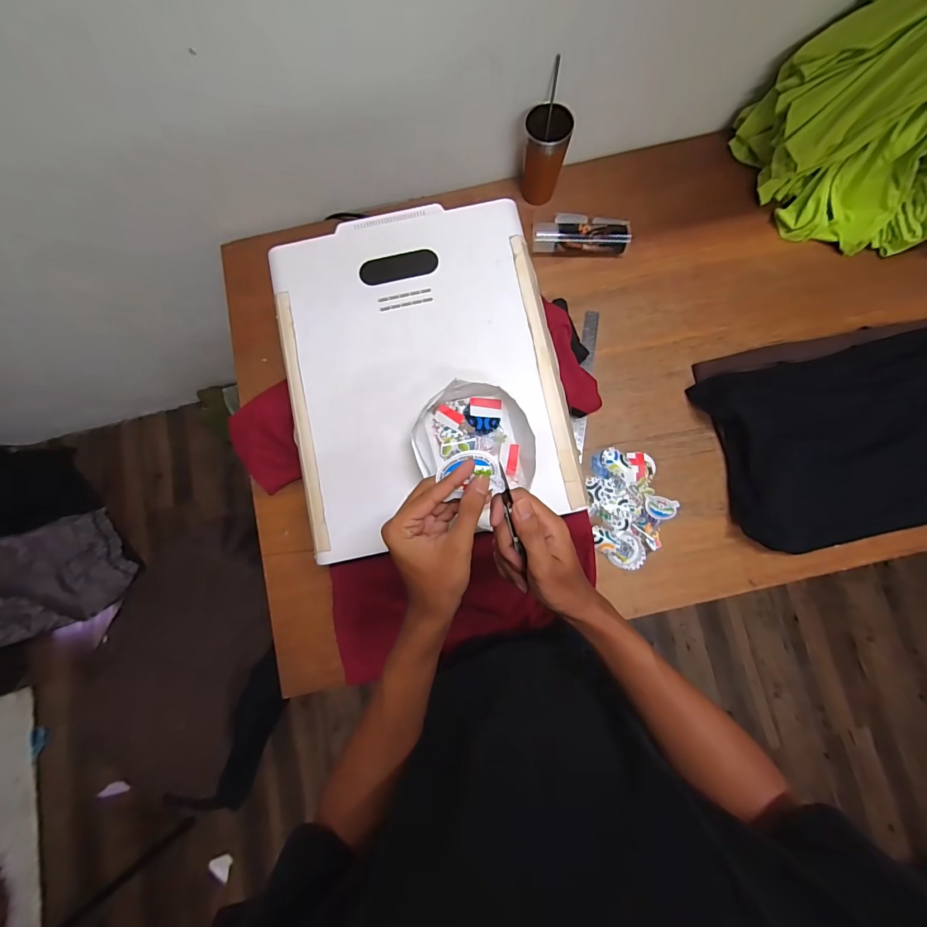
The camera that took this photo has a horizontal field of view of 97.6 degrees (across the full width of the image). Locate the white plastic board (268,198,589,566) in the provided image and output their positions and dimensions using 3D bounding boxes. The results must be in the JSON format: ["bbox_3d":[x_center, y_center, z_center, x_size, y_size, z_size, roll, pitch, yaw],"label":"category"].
[{"bbox_3d":[-0.063,-0.144,0.607,0.396,0.028,0.491,-12,81,-1],"label":"white plastic board"}]

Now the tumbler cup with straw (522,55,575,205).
[{"bbox_3d":[0.151,-0.587,0.745,0.081,0.175,0.106,11,82,2],"label":"tumbler cup with straw"}]

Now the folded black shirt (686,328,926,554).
[{"bbox_3d":[0.716,-0.045,0.723,0.524,0.029,0.331,-14,86,4],"label":"folded black shirt"}]

